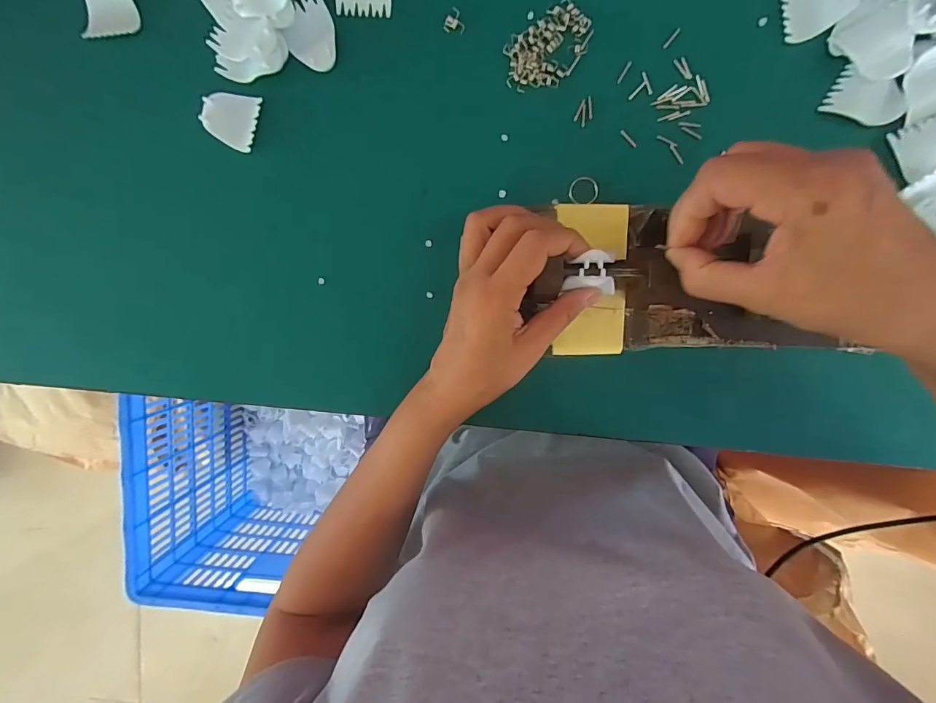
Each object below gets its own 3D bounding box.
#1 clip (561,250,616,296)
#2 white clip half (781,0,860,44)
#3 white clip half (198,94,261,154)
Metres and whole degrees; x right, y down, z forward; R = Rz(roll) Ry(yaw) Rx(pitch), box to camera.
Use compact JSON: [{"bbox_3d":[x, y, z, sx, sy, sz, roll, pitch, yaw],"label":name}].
[{"bbox_3d":[0.080,-0.051,0.278,0.035,0.019,0.026,3,96,5],"label":"clip"},{"bbox_3d":[0.236,-0.232,0.284,0.043,0.014,0.037,-7,96,6],"label":"white clip half"},{"bbox_3d":[-0.181,-0.177,0.326,0.043,0.006,0.040,19,98,3],"label":"white clip half"}]

